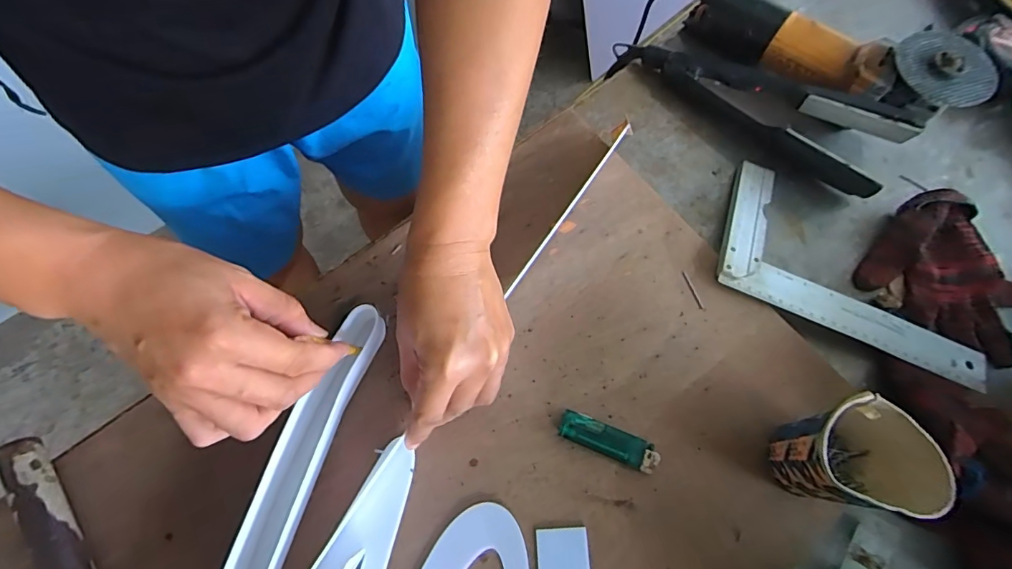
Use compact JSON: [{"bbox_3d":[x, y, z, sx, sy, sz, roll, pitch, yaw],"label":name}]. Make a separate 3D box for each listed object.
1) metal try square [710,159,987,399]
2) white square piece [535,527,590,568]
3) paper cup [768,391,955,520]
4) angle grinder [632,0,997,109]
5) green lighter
[{"bbox_3d":[0.332,-0.020,0.452,0.251,0.014,0.143,21,71,5],"label":"metal try square"},{"bbox_3d":[0.043,0.213,0.365,0.039,0.004,0.054,-2,70,-3],"label":"white square piece"},{"bbox_3d":[0.246,0.124,0.356,0.085,0.094,0.067,11,70,2],"label":"paper cup"},{"bbox_3d":[0.297,-0.250,0.505,0.340,0.067,0.099,31,71,23],"label":"angle grinder"},{"bbox_3d":[0.083,0.127,0.393,0.079,0.011,0.023,23,71,6],"label":"green lighter"}]

